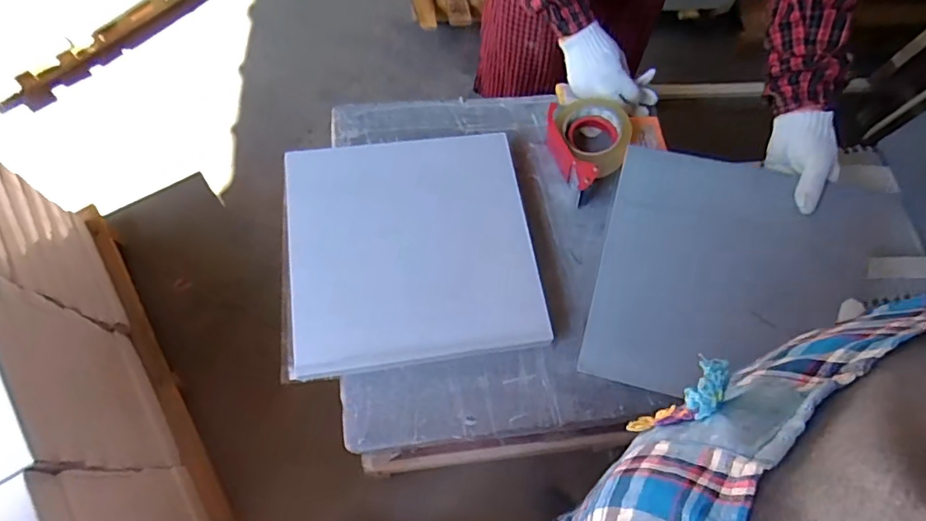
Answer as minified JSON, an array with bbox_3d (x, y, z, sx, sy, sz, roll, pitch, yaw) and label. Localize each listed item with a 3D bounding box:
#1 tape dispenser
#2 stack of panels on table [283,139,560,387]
[{"bbox_3d":[0.175,-0.155,0.763,0.123,0.062,0.144,8,66,-1],"label":"tape dispenser"},{"bbox_3d":[-0.063,-0.012,0.684,0.310,0.062,0.321,-6,67,-7],"label":"stack of panels on table"}]

